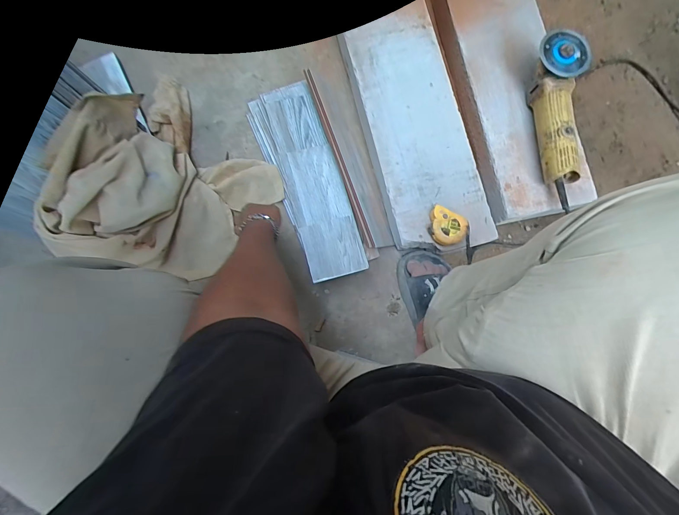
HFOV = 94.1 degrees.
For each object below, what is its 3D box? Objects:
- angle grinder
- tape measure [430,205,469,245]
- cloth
[{"bbox_3d":[0.439,-0.269,0.625,0.095,0.089,0.326,-6,83,-2],"label":"angle grinder"},{"bbox_3d":[0.210,-0.057,0.626,0.076,0.036,0.062,26,83,2],"label":"tape measure"},{"bbox_3d":[-0.383,-0.146,0.638,0.360,0.161,0.392,40,84,3],"label":"cloth"}]

